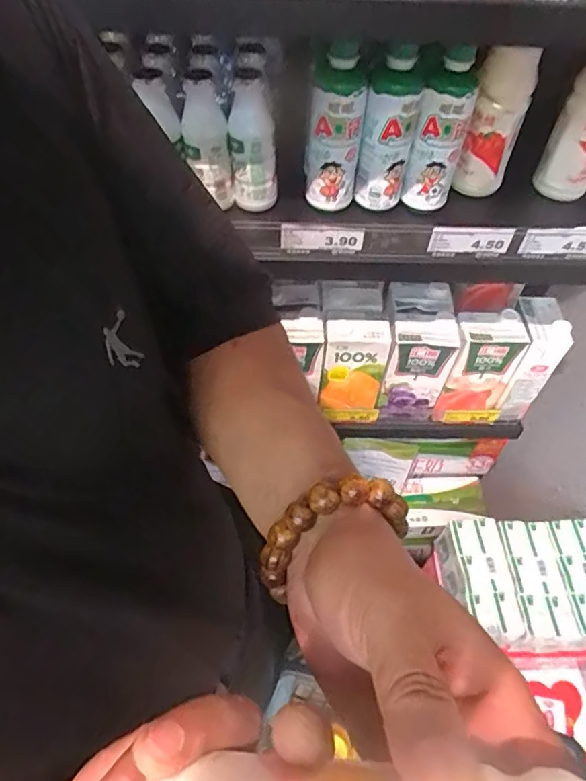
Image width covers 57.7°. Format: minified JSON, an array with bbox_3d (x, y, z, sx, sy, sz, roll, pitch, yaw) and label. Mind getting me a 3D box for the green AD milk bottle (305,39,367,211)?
[{"bbox_3d":[0.044,-0.278,0.577,0.056,0.161,0.046,6,54,4],"label":"green AD milk bottle"}]

